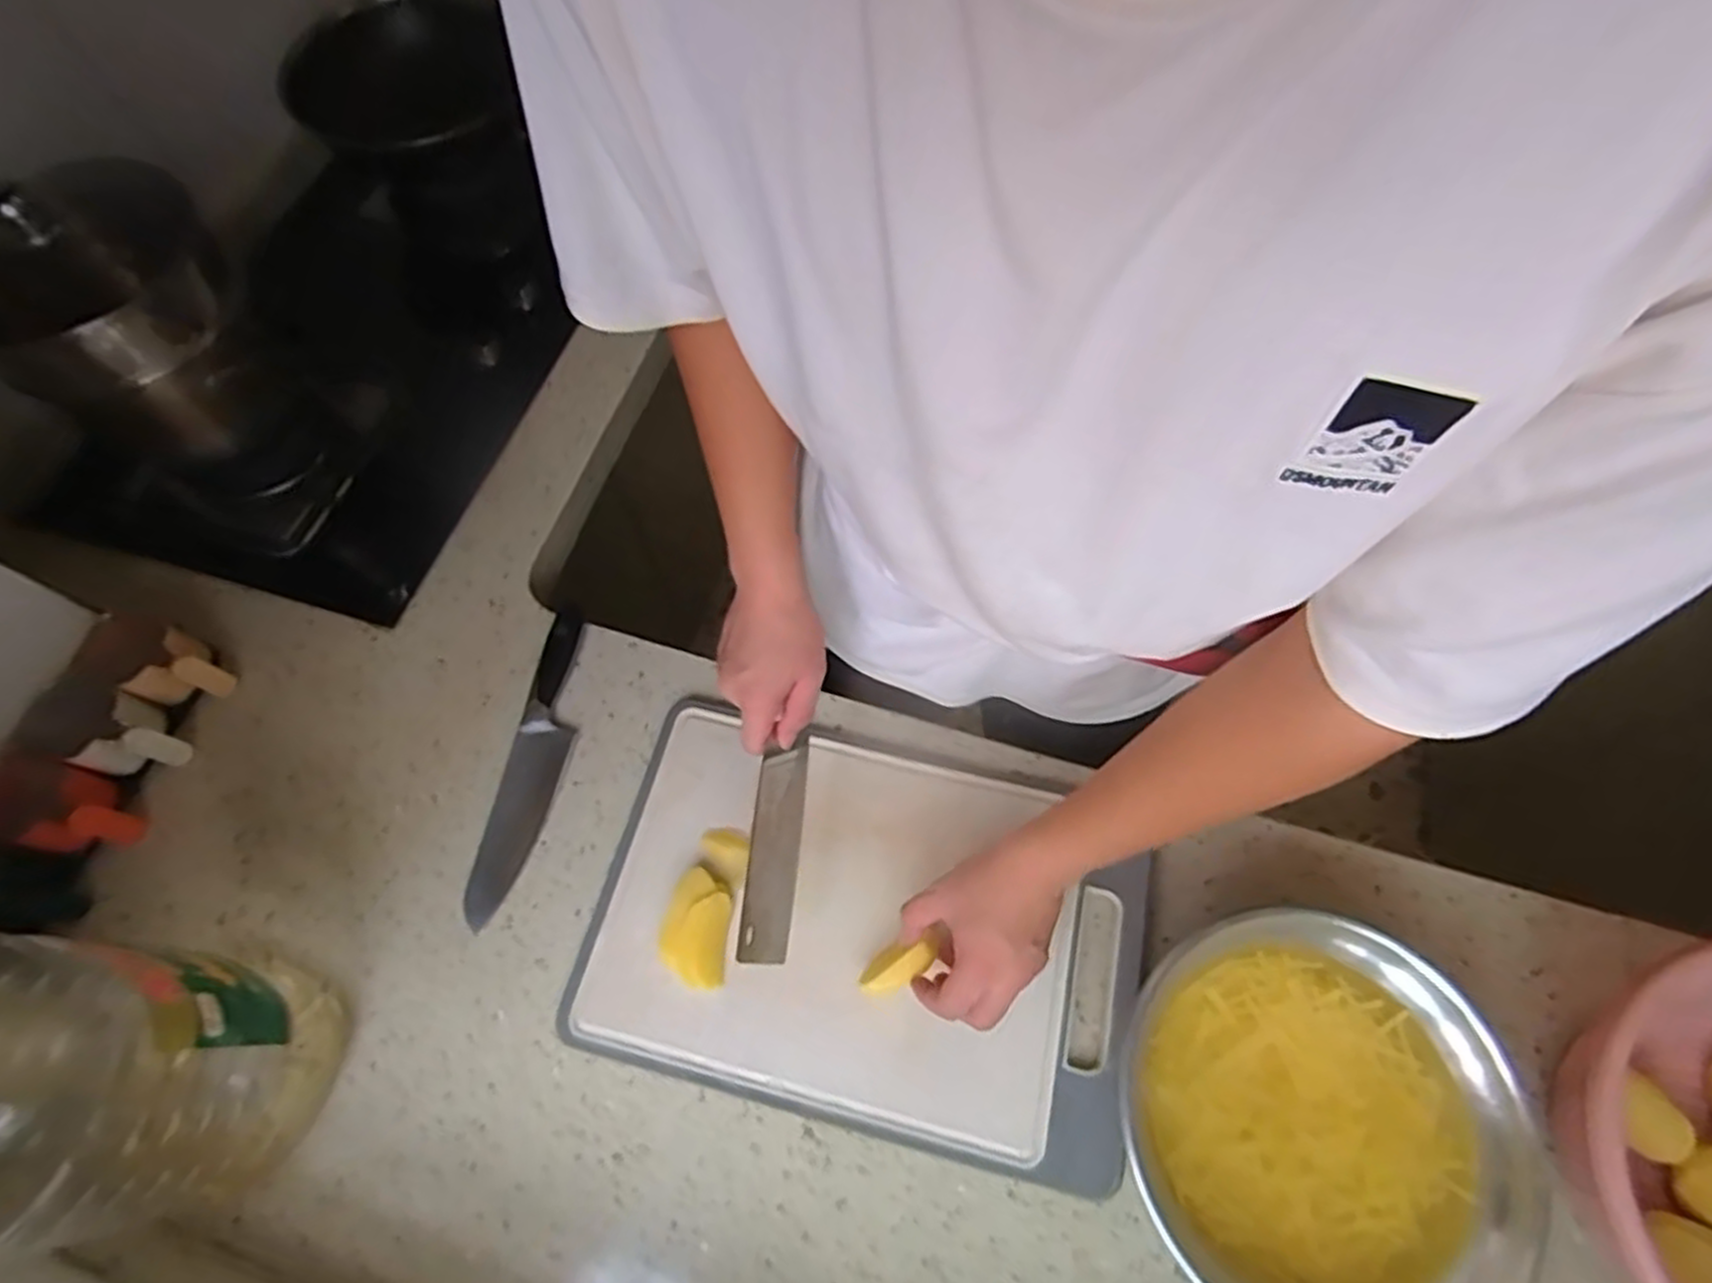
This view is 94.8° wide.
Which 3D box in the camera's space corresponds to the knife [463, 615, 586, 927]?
[{"bbox_3d":[-0.284,0.103,0.690,0.051,0.018,0.274,8,66,4],"label":"knife"}]

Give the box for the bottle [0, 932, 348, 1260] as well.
[{"bbox_3d":[-0.467,0.248,0.448,0.149,0.337,0.137,8,66,4],"label":"bottle"}]

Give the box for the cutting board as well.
[{"bbox_3d":[0.006,0.224,0.628,0.424,0.019,0.280,14,67,7],"label":"cutting board"}]

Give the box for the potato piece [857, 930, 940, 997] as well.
[{"bbox_3d":[0.032,0.242,0.589,0.064,0.015,0.026,-29,68,-5],"label":"potato piece"}]

